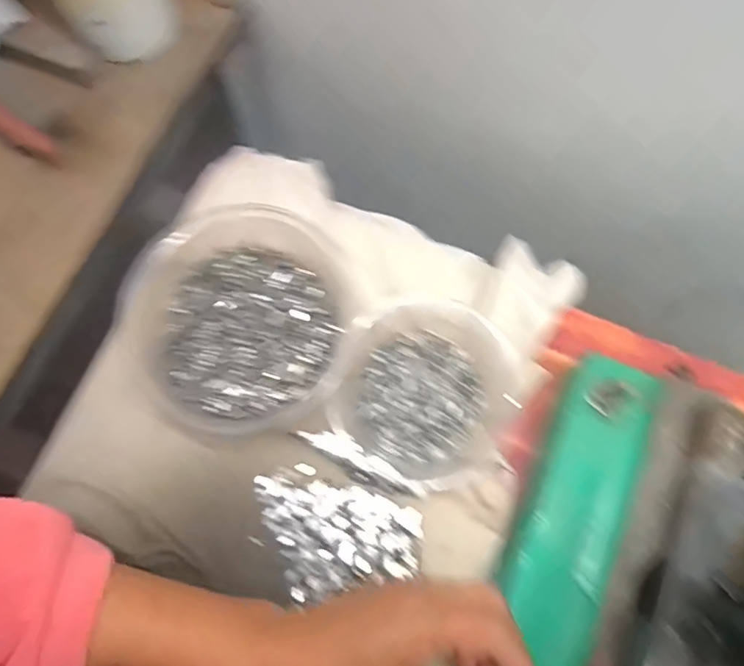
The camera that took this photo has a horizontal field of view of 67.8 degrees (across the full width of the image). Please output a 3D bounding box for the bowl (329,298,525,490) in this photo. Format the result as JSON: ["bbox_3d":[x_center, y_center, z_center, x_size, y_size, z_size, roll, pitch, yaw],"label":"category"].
[{"bbox_3d":[0.043,0.037,0.377,0.115,0.033,0.122,0,75,-1],"label":"bowl"}]

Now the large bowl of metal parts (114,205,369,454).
[{"bbox_3d":[-0.083,-0.004,0.368,0.148,0.062,0.139,-26,77,-8],"label":"large bowl of metal parts"}]

